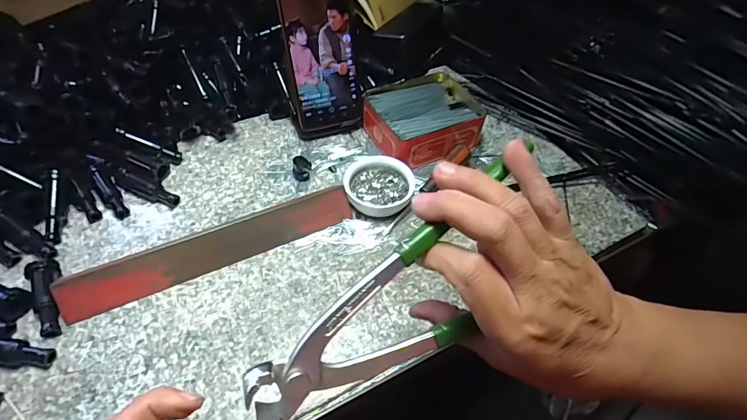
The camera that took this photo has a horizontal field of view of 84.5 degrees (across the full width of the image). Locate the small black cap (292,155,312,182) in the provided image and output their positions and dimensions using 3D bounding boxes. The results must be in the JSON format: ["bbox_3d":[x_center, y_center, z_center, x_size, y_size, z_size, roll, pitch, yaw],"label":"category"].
[{"bbox_3d":[-0.079,-0.045,0.451,0.018,0.021,0.020,5,50,-1],"label":"small black cap"}]

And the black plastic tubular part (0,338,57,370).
[{"bbox_3d":[-0.280,0.105,0.309,0.070,0.023,0.018,6,50,1],"label":"black plastic tubular part"}]

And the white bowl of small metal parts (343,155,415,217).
[{"bbox_3d":[0.006,-0.024,0.434,0.071,0.029,0.062,2,50,-3],"label":"white bowl of small metal parts"}]

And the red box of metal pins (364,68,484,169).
[{"bbox_3d":[0.060,-0.111,0.498,0.128,0.044,0.111,-21,54,-20],"label":"red box of metal pins"}]

